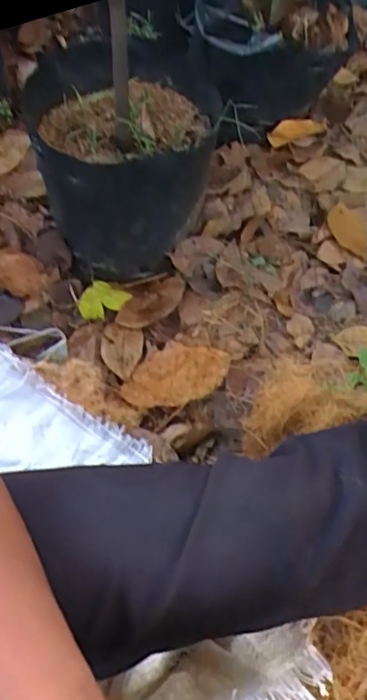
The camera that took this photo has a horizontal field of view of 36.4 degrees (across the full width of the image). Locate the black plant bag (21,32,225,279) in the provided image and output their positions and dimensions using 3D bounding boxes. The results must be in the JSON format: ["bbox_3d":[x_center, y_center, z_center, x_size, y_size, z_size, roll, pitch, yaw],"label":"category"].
[{"bbox_3d":[-0.071,-0.242,0.715,0.202,0.238,0.251,-7,55,-5],"label":"black plant bag"}]

